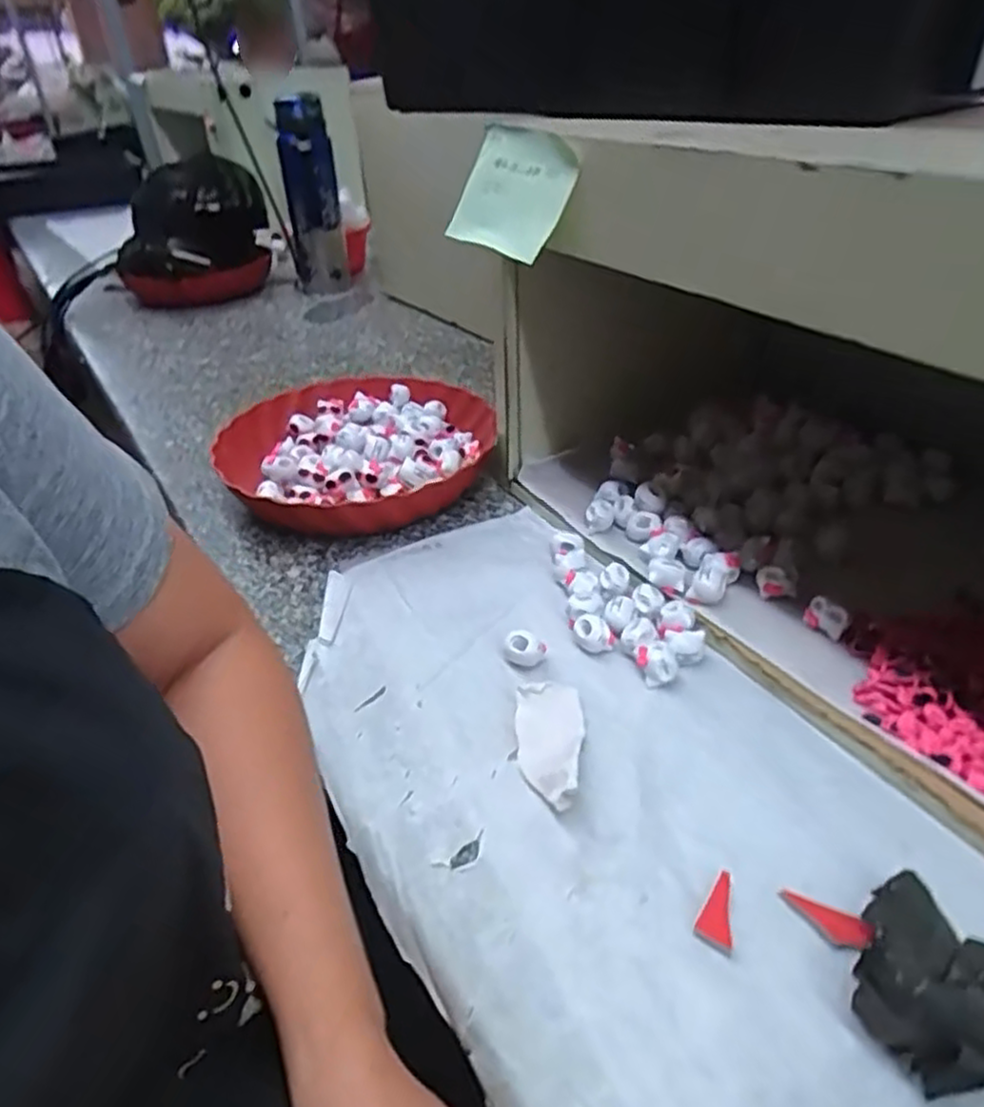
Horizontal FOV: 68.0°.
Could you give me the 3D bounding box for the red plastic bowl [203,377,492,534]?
[{"bbox_3d":[-0.121,-0.087,0.647,0.238,0.048,0.244,-2,35,1],"label":"red plastic bowl"}]

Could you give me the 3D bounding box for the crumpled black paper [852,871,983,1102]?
[{"bbox_3d":[0.170,0.165,0.282,0.062,0.038,0.064,-22,39,-25],"label":"crumpled black paper"}]

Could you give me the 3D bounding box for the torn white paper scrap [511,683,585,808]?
[{"bbox_3d":[0.029,0.097,0.392,0.037,0.021,0.078,2,36,7],"label":"torn white paper scrap"}]

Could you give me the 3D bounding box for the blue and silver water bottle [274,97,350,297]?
[{"bbox_3d":[-0.277,-0.546,1.130,0.081,0.266,0.071,-11,36,-11],"label":"blue and silver water bottle"}]

